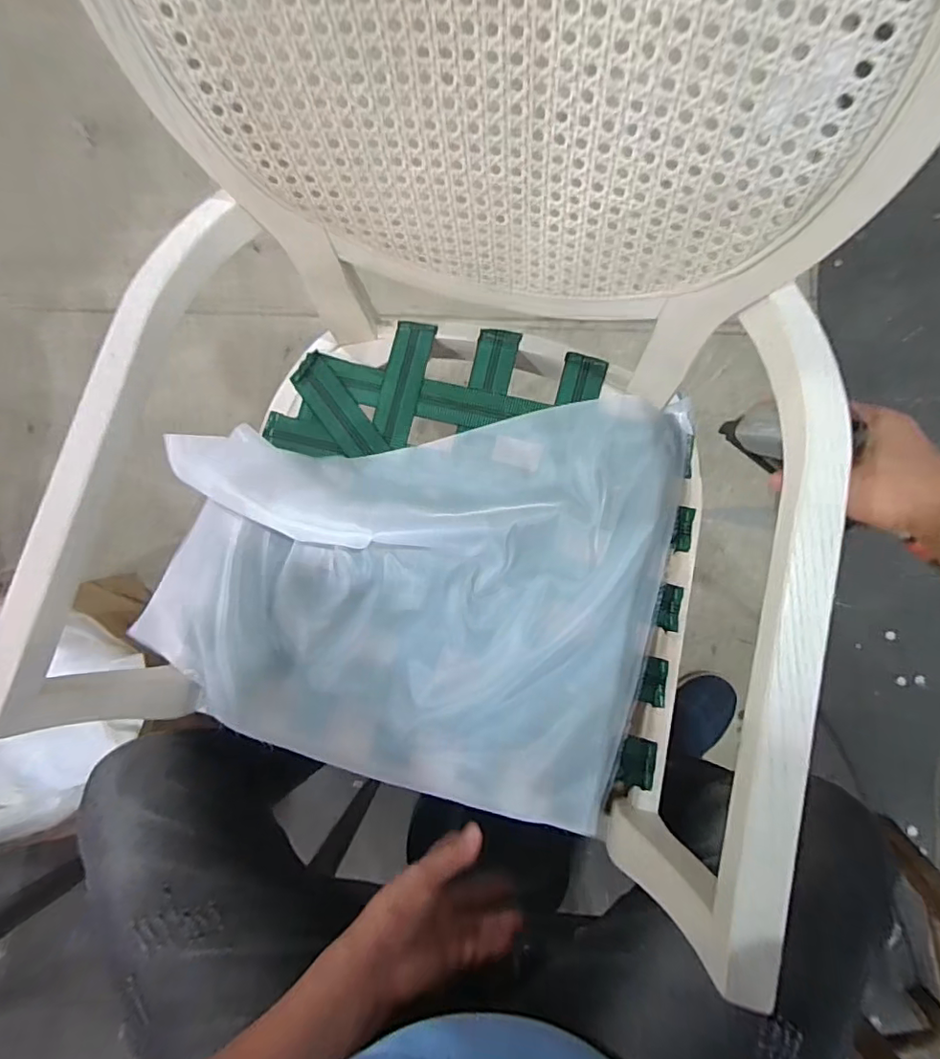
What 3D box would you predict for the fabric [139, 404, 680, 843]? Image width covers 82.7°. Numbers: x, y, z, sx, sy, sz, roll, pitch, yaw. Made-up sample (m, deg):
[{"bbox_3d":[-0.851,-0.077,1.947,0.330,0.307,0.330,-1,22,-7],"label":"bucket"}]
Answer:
[{"bbox_3d":[-0.067,0.039,0.538,0.496,0.081,0.410,12,87,9],"label":"fabric"}]

